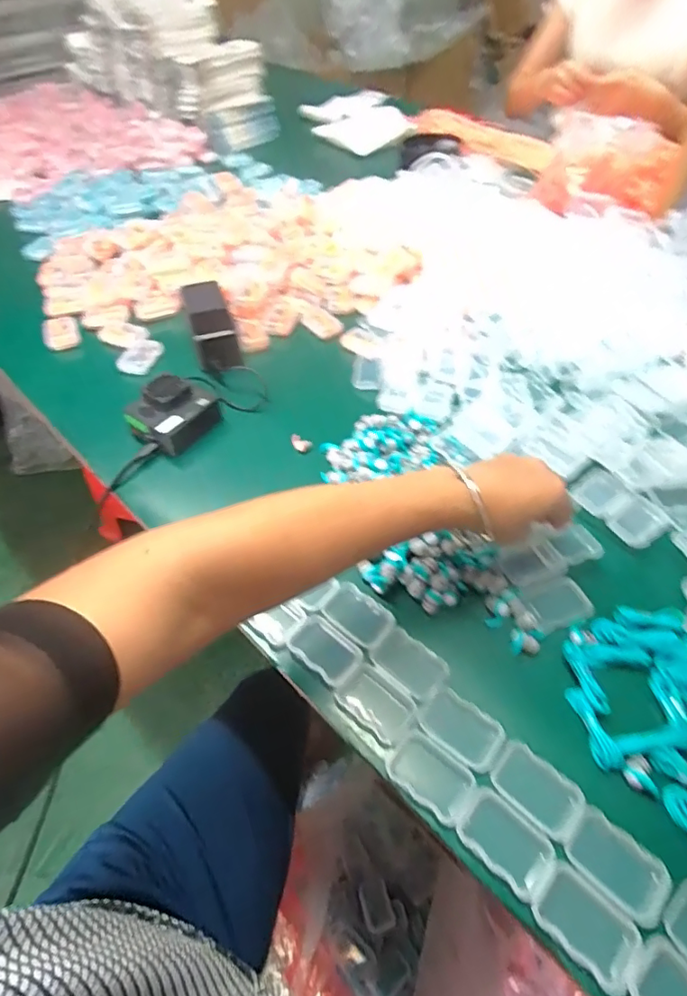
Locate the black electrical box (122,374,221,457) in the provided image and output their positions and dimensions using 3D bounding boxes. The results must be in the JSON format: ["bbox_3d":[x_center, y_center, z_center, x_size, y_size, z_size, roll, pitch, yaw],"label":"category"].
[{"bbox_3d":[-0.185,-0.095,0.562,0.073,0.044,0.081,25,57,20],"label":"black electrical box"}]

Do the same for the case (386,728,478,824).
[{"bbox_3d":[0.059,0.189,0.353,0.056,0.012,0.036,34,61,24],"label":"case"}]

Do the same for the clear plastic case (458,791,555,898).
[{"bbox_3d":[0.102,0.217,0.328,0.054,0.011,0.036,36,61,25],"label":"clear plastic case"}]

